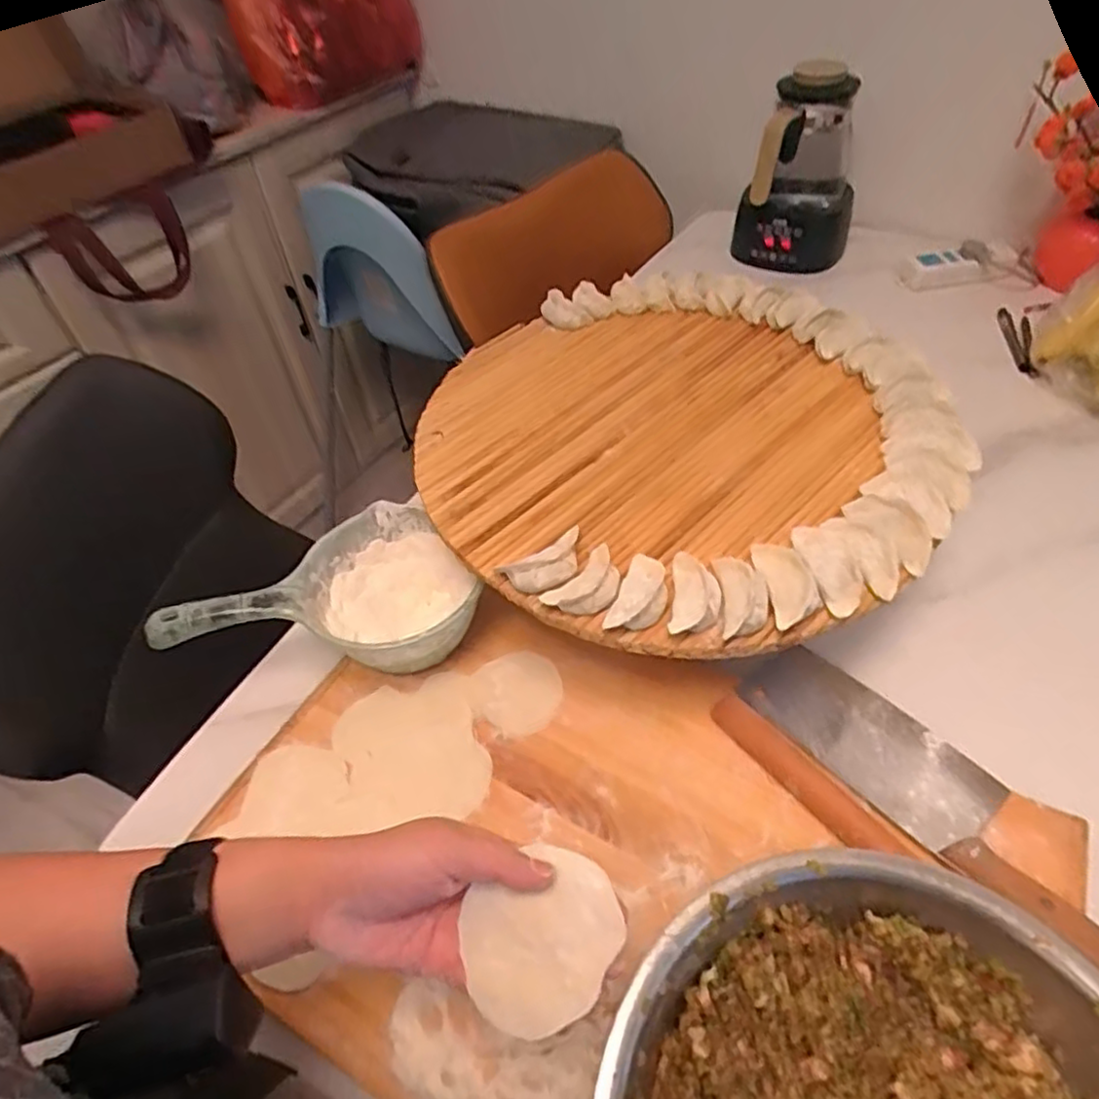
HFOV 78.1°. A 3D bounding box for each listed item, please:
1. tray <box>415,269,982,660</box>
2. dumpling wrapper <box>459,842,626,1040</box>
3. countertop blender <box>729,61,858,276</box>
[{"bbox_3d":[0.121,-0.105,0.597,0.448,0.052,0.437,-3,48,3],"label":"tray"},{"bbox_3d":[-0.003,0.189,0.331,0.079,0.004,0.070,-32,70,-15],"label":"dumpling wrapper"},{"bbox_3d":[0.375,-0.571,1.011,0.174,0.234,0.159,12,51,15],"label":"countertop blender"}]

